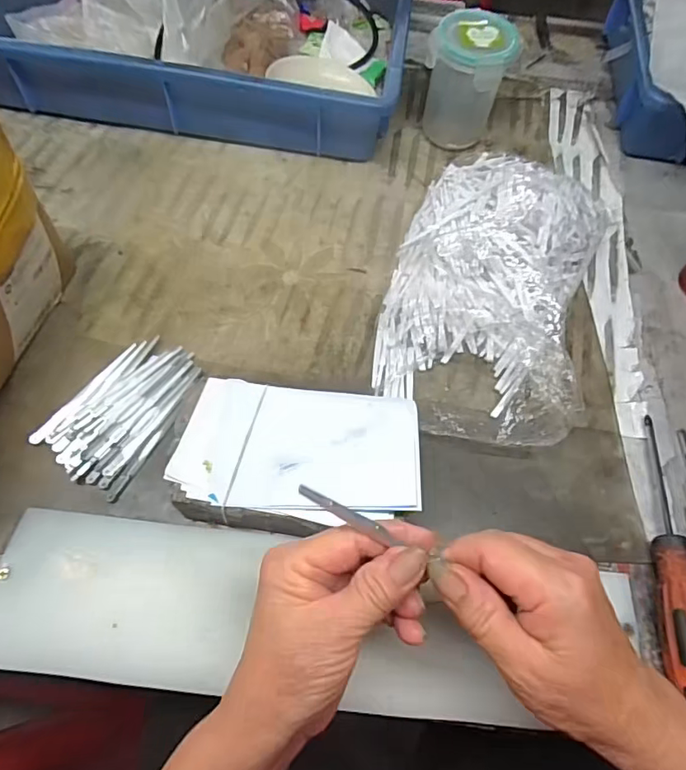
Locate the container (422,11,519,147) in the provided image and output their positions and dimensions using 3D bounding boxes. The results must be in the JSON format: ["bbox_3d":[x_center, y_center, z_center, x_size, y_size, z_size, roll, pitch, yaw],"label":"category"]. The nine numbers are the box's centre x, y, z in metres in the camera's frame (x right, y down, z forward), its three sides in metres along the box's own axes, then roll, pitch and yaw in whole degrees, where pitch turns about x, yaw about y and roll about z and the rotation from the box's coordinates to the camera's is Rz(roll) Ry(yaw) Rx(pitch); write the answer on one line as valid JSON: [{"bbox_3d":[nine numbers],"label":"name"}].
[{"bbox_3d":[0.122,-0.302,0.523,0.081,0.107,0.077,20,62,7],"label":"container"}]

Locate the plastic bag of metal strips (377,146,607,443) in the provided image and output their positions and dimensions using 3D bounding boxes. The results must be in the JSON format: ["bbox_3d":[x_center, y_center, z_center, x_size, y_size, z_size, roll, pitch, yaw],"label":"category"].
[{"bbox_3d":[0.130,-0.086,0.438,0.167,0.056,0.270,16,62,5],"label":"plastic bag of metal strips"}]

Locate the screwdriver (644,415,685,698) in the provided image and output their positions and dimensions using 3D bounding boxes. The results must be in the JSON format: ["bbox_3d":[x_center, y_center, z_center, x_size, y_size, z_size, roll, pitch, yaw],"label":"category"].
[{"bbox_3d":[0.223,0.110,0.349,0.026,0.033,0.197,11,61,2],"label":"screwdriver"}]

